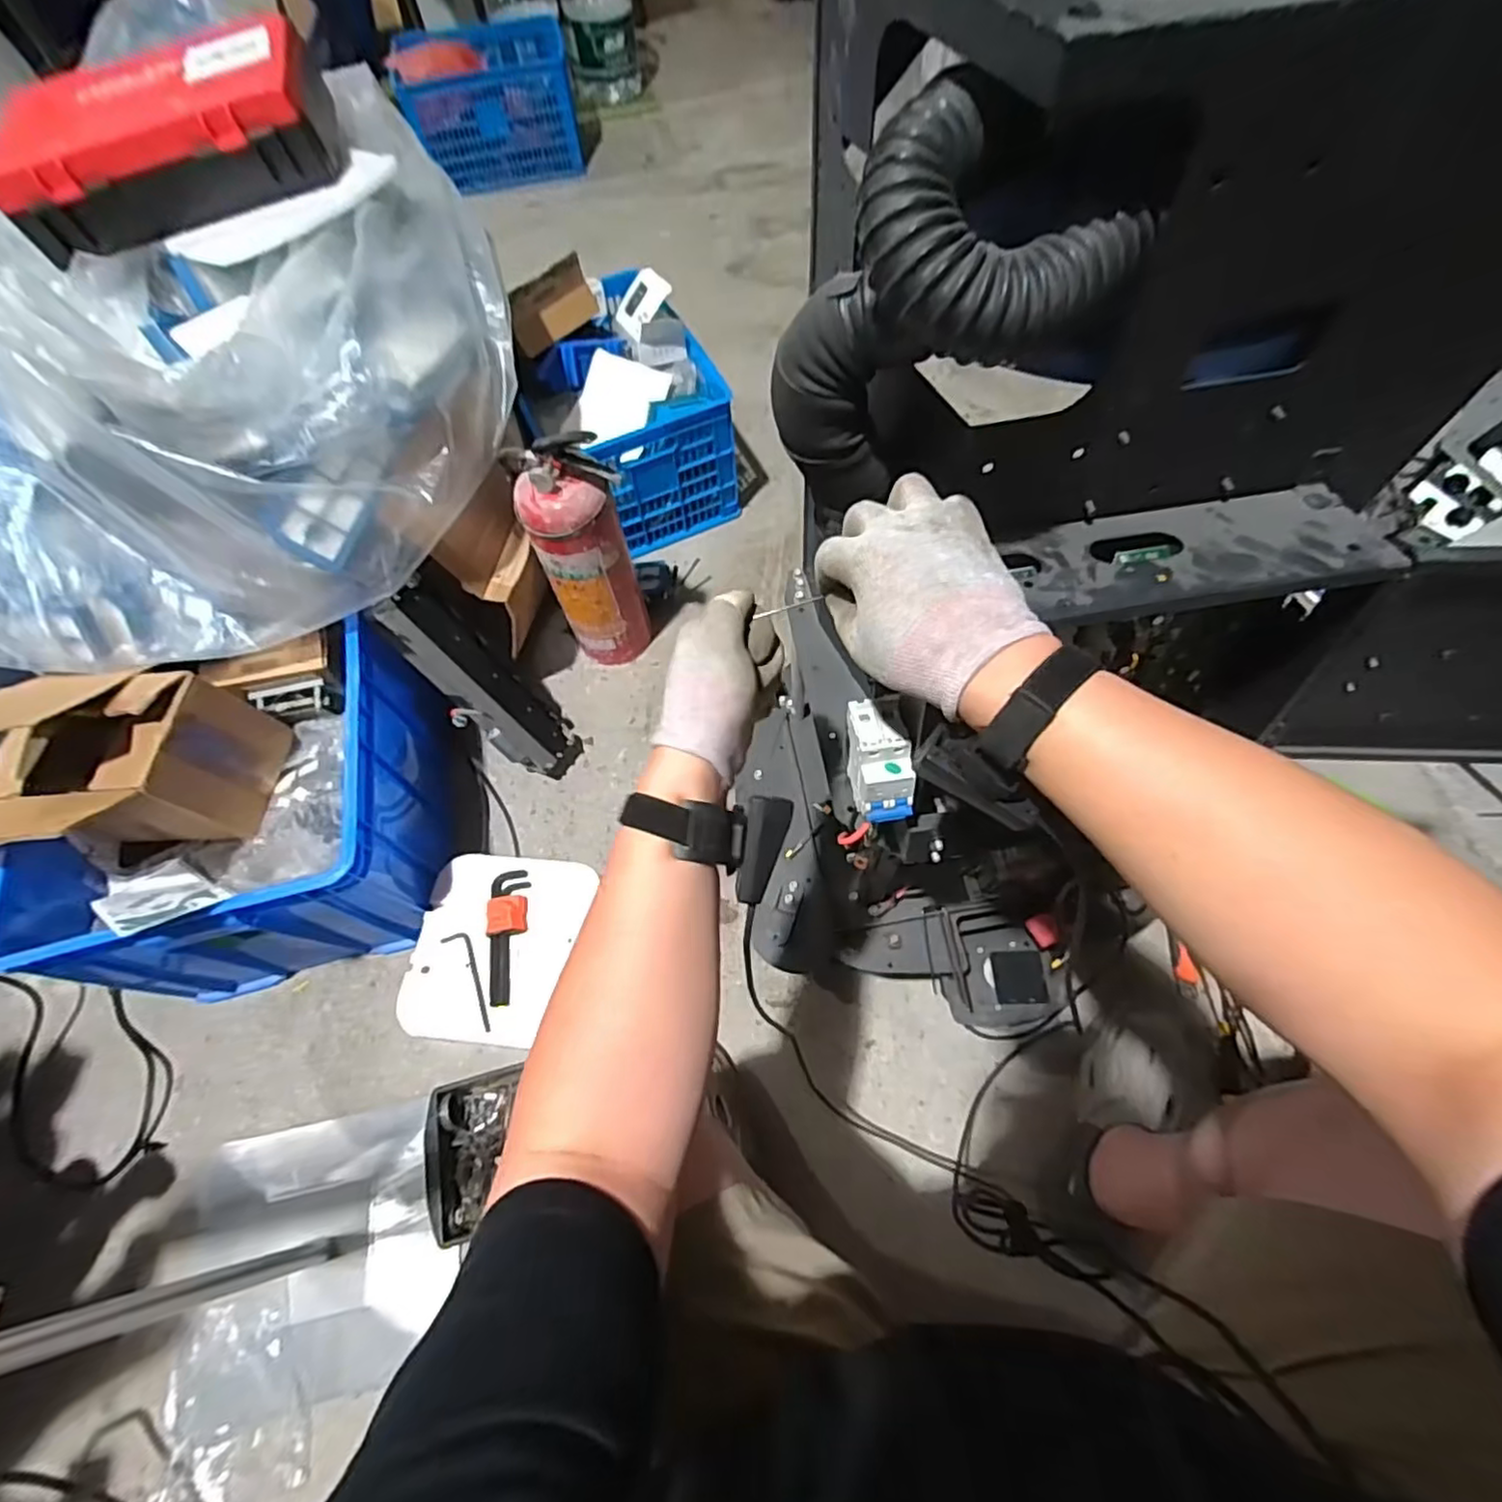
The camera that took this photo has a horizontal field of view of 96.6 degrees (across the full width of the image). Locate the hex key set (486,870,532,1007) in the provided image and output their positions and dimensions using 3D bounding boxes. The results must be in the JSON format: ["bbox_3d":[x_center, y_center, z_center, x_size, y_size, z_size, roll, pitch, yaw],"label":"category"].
[{"bbox_3d":[-0.328,0.244,0.891,0.056,0.028,0.174,-7,63,0],"label":"hex key set"}]

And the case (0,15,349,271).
[{"bbox_3d":[-0.709,-0.745,0.818,0.368,0.112,0.186,-18,64,-6],"label":"case"}]

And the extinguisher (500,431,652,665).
[{"bbox_3d":[-0.258,-0.304,1.062,0.141,0.397,0.156,-25,65,-9],"label":"extinguisher"}]

